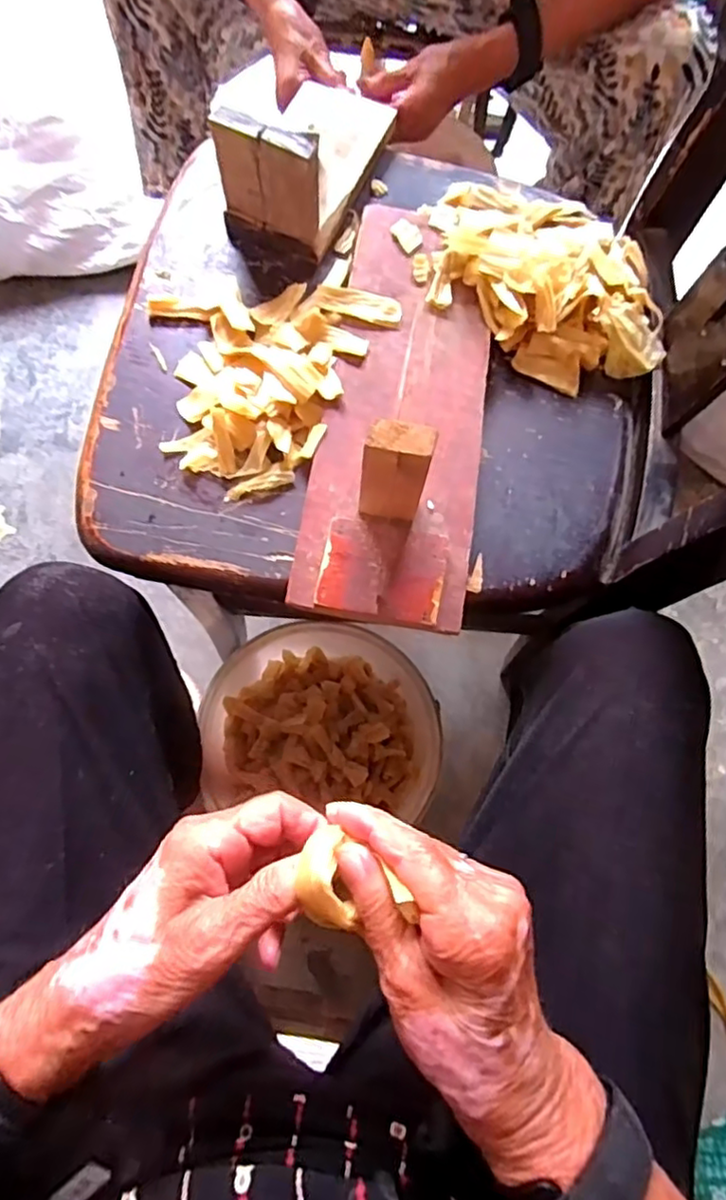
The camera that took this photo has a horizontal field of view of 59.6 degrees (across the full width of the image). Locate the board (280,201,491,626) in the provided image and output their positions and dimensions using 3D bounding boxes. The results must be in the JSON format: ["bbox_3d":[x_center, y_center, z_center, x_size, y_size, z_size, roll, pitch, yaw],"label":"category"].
[{"bbox_3d":[0.034,-0.162,0.435,0.121,0.096,0.348,9,74,0],"label":"board"}]

